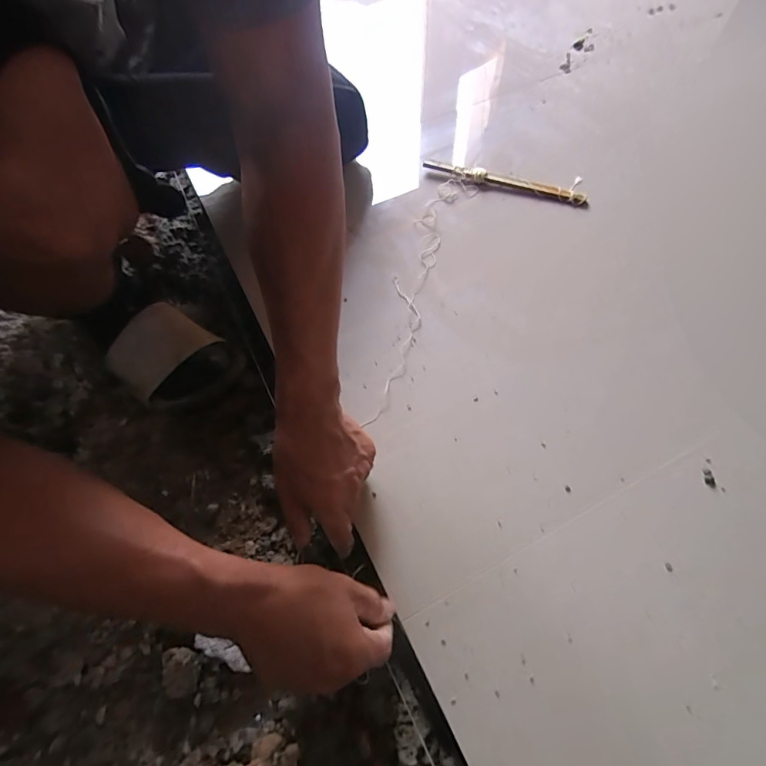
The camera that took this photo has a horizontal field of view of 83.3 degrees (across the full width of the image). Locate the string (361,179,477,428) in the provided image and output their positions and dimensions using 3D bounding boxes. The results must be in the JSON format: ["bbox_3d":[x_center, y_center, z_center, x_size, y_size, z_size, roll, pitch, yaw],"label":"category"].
[{"bbox_3d":[0.042,-0.121,0.520,0.055,0.005,0.377,12,62,11],"label":"string"}]

